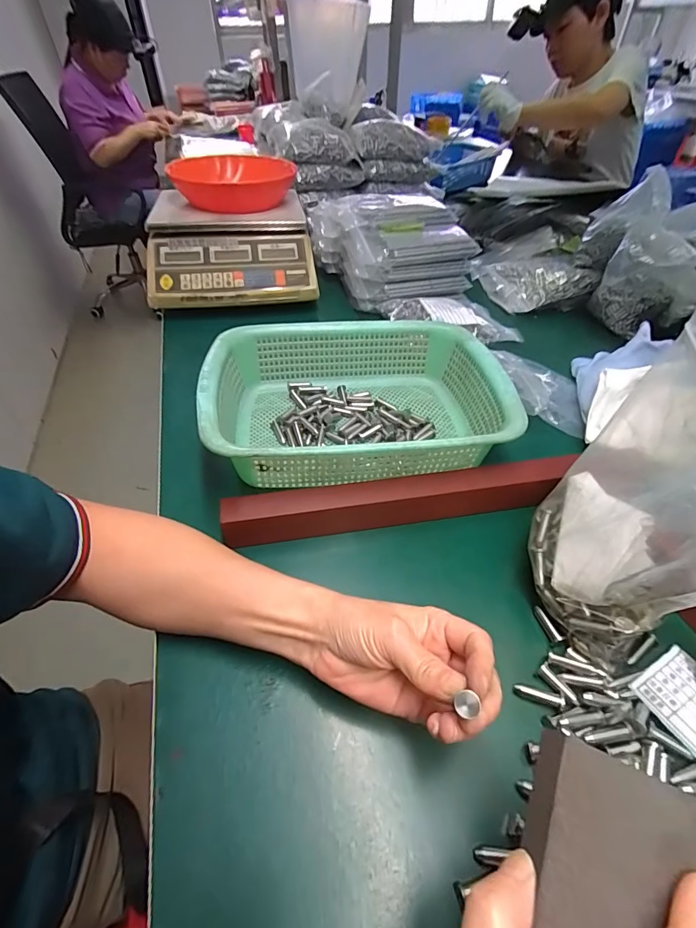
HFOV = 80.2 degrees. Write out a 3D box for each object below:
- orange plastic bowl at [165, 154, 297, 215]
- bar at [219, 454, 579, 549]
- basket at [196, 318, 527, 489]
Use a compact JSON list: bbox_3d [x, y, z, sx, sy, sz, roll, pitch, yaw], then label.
[{"bbox_3d":[-0.192,-0.497,0.720,0.192,0.058,0.227,-4,46,-3],"label":"orange plastic bowl"},{"bbox_3d":[0.045,0.032,0.372,0.329,0.048,0.030,-9,47,-7],"label":"bar"},{"bbox_3d":[0.009,-0.068,0.439,0.290,0.092,0.218,-7,46,-5],"label":"basket"}]

